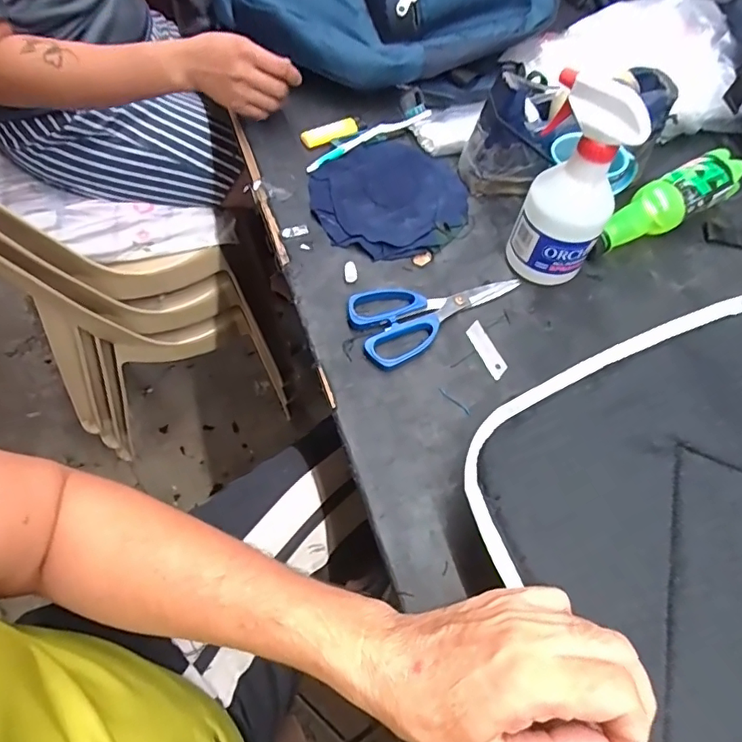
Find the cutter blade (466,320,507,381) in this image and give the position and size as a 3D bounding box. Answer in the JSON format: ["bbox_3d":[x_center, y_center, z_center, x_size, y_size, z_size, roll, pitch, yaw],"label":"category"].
[{"bbox_3d":[0.110,-0.021,0.502,0.020,0.004,0.060,-20,64,-15],"label":"cutter blade"}]

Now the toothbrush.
[{"bbox_3d":[-0.003,-0.278,0.627,0.176,0.012,0.021,-30,67,-19],"label":"toothbrush"}]

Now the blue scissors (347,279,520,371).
[{"bbox_3d":[0.066,-0.065,0.513,0.174,0.014,0.079,-24,65,-17],"label":"blue scissors"}]

